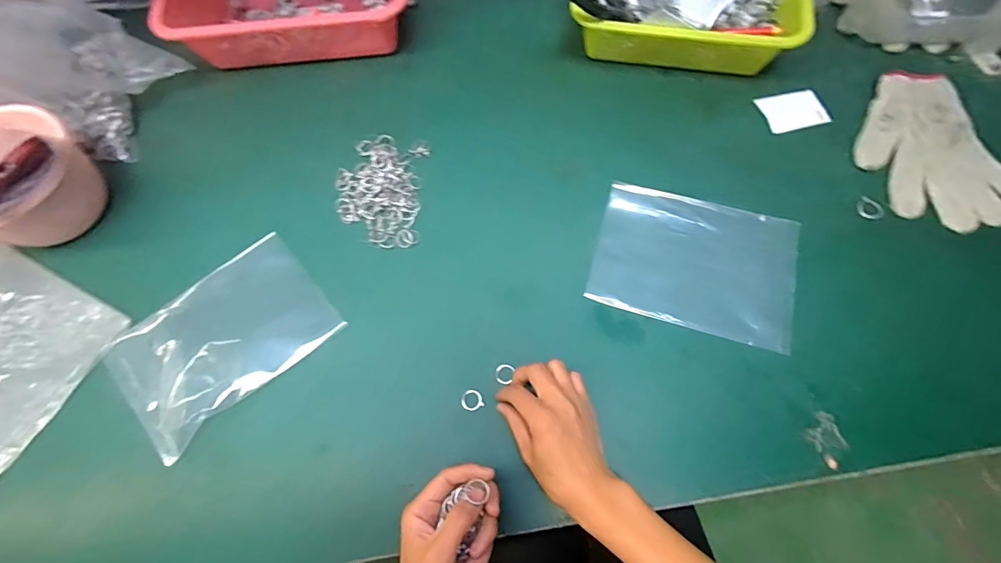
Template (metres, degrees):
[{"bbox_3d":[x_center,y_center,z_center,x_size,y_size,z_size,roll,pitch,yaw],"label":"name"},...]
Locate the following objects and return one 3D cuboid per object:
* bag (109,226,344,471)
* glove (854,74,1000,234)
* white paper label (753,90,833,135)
[{"bbox_3d":[-0.276,0.054,0.434,0.195,0.017,0.144,-40,73,-17],"label":"bag"},{"bbox_3d":[0.482,-0.149,0.488,0.148,0.013,0.198,-12,69,-3],"label":"glove"},{"bbox_3d":[0.356,-0.208,0.526,0.075,0.004,0.054,-14,69,-4],"label":"white paper label"}]

